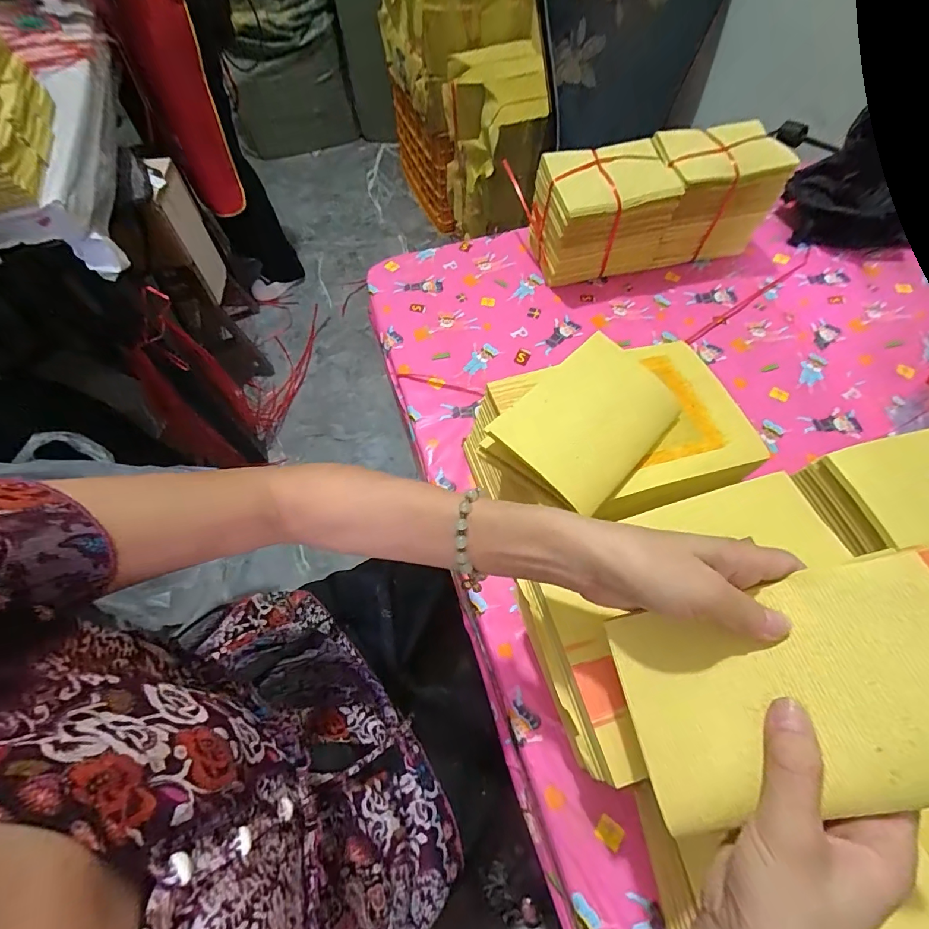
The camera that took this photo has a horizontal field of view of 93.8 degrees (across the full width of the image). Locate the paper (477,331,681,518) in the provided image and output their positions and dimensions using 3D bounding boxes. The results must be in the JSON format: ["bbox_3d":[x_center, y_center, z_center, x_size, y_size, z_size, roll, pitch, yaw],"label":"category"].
[{"bbox_3d":[0.112,-0.037,0.389,0.169,0.035,0.112,-40,68,-19],"label":"paper"}]

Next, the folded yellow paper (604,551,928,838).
[{"bbox_3d":[0.169,0.117,0.225,0.162,0.016,0.104,-23,59,17],"label":"folded yellow paper"}]

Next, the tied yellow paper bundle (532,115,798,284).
[{"bbox_3d":[0.272,-0.375,0.642,0.324,0.148,0.109,-11,62,-5],"label":"tied yellow paper bundle"}]

